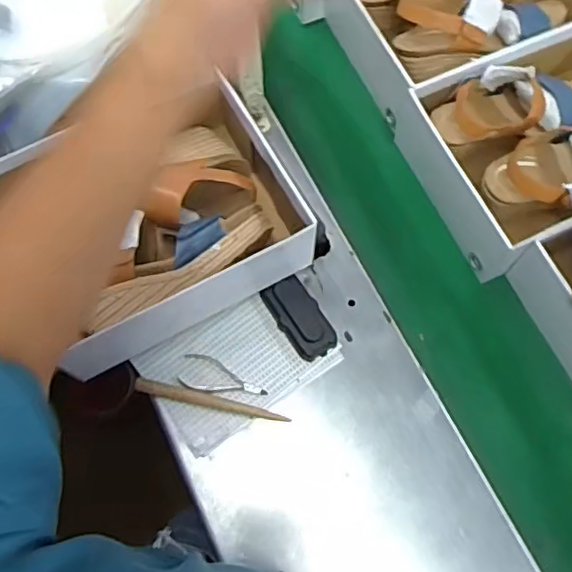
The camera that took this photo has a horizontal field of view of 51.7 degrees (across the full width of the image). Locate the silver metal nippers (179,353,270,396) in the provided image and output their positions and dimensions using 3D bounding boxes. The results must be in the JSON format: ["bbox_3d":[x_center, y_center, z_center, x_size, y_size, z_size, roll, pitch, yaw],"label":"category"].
[{"bbox_3d":[-0.070,0.106,0.681,0.100,0.008,0.042,13,69,3],"label":"silver metal nippers"}]

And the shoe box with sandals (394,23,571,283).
[{"bbox_3d":[0.333,-0.178,0.744,0.314,0.127,0.242,-22,71,-9],"label":"shoe box with sandals"}]

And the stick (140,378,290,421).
[{"bbox_3d":[-0.083,0.130,0.665,0.173,0.013,0.015,12,69,3],"label":"stick"}]

